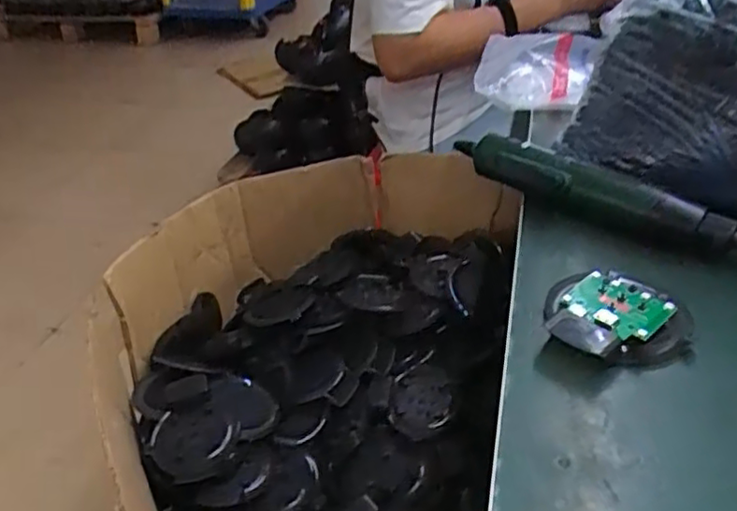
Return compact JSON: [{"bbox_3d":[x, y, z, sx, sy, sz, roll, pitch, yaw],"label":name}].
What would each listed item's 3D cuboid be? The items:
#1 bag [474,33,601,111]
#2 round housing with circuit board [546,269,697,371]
[{"bbox_3d":[0.195,-0.221,0.773,0.121,0.026,0.124,19,60,18],"label":"bag"},{"bbox_3d":[0.158,0.037,0.426,0.089,0.024,0.089,-2,34,2],"label":"round housing with circuit board"}]

